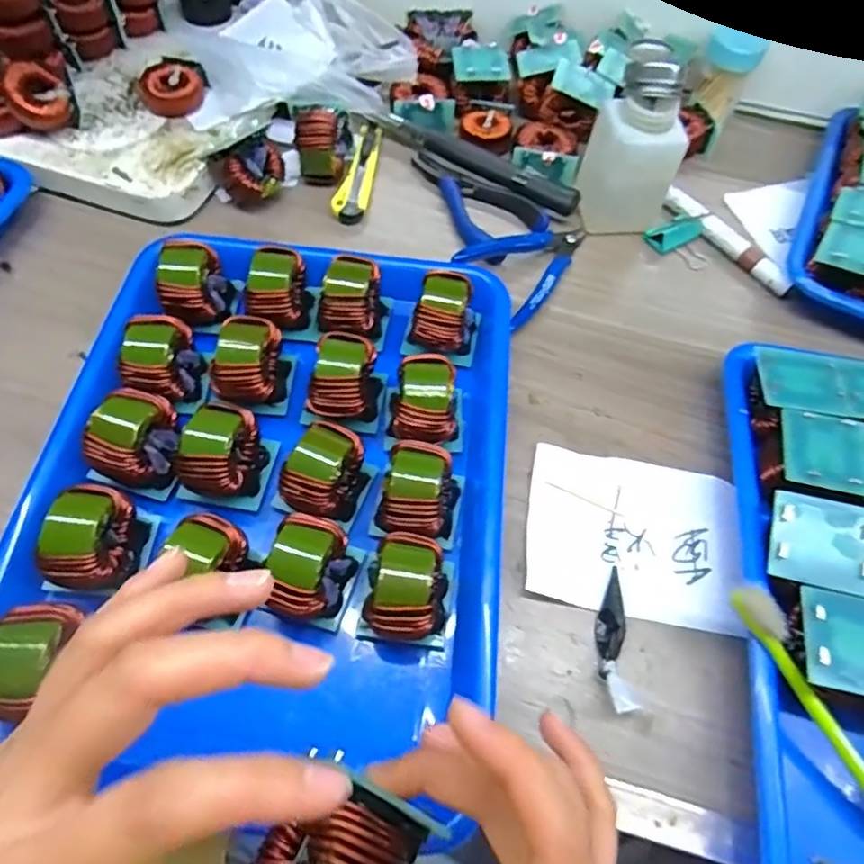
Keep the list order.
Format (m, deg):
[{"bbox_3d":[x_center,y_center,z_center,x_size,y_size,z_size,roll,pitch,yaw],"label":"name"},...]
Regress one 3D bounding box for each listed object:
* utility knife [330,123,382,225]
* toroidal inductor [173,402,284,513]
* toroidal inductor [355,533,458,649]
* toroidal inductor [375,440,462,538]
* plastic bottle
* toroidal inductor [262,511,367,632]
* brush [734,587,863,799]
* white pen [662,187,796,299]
[{"bbox_3d":[-0.057,-0.211,0.483,0.024,0.012,0.111,7,60,0],"label":"utility knife"},{"bbox_3d":[-0.115,0.011,0.327,0.044,0.044,0.048,13,60,4],"label":"toroidal inductor"},{"bbox_3d":[-0.010,0.080,0.296,0.040,0.045,0.050,10,60,2],"label":"toroidal inductor"},{"bbox_3d":[-0.005,0.035,0.321,0.038,0.040,0.047,12,60,3],"label":"toroidal inductor"},{"bbox_3d":[0.144,-0.201,0.428,0.051,0.118,0.049,-3,60,-5],"label":"plastic bottle"},{"bbox_3d":[-0.059,0.070,0.298,0.037,0.043,0.048,17,60,6],"label":"toroidal inductor"},{"bbox_3d":[0.198,0.156,0.272,0.011,0.019,0.187,-27,78,-18],"label":"brush"},{"bbox_3d":[0.224,-0.148,0.462,0.017,0.017,0.122,-26,65,-17],"label":"white pen"}]

